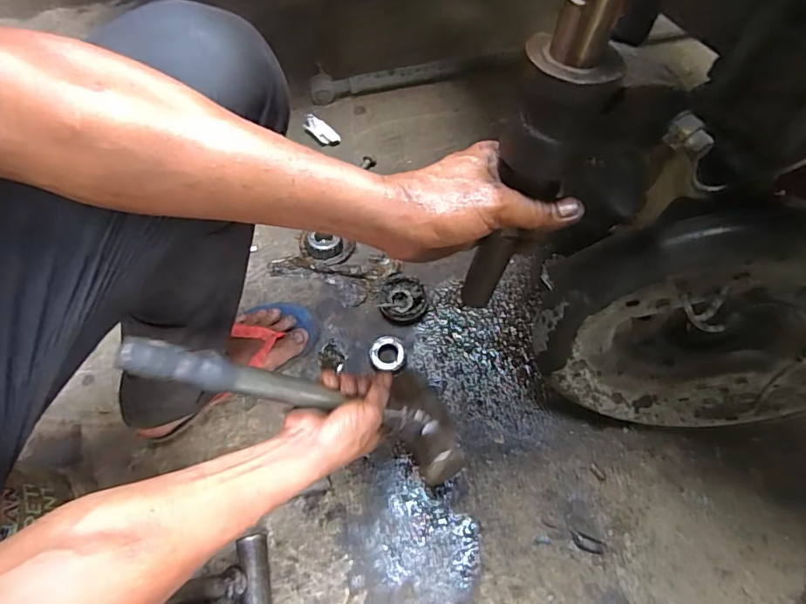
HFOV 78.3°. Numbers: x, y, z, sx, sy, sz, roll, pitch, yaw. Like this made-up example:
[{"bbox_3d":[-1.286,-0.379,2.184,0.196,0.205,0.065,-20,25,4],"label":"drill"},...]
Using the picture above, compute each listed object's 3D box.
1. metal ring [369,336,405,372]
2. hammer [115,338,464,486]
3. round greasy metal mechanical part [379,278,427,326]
[{"bbox_3d":[-0.022,0.074,0.693,0.046,0.023,0.046,-1,64,2],"label":"metal ring"},{"bbox_3d":[-0.083,0.085,0.467,0.330,0.064,0.112,23,61,-31],"label":"hammer"},{"bbox_3d":[0.000,-0.003,0.727,0.065,0.038,0.066,-1,64,2],"label":"round greasy metal mechanical part"}]

